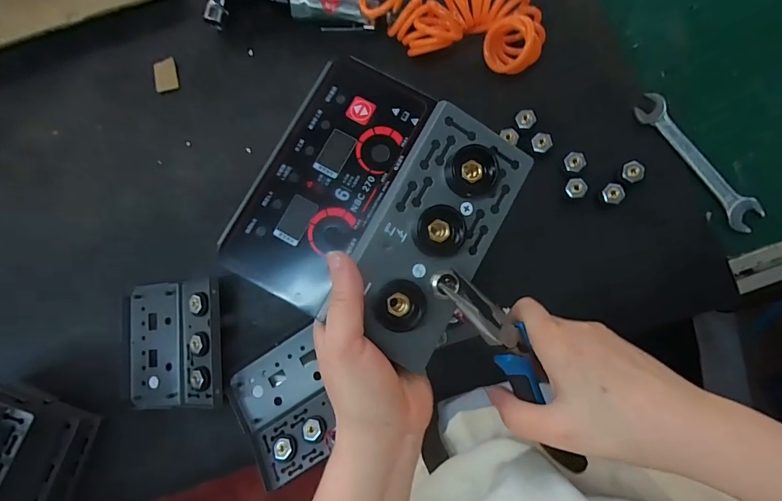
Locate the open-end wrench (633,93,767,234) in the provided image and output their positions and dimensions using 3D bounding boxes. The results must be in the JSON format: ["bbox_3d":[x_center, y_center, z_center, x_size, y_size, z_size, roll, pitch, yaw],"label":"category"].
[{"bbox_3d":[0.366,-0.106,0.489,0.038,0.014,0.191,-39,81,1],"label":"open-end wrench"}]

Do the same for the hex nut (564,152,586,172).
[{"bbox_3d":[0.219,-0.105,0.485,0.021,0.008,0.023,-13,82,5],"label":"hex nut"}]

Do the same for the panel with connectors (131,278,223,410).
[{"bbox_3d":[-0.279,0.120,0.526,0.142,0.044,0.160,-8,83,6],"label":"panel with connectors"}]

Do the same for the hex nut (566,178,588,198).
[{"bbox_3d":[0.218,-0.074,0.480,0.021,0.007,0.022,15,85,8],"label":"hex nut"}]

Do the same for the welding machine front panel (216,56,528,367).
[{"bbox_3d":[-0.008,-0.028,0.255,0.144,0.026,0.149,29,89,7],"label":"welding machine front panel"}]

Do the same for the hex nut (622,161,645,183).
[{"bbox_3d":[0.281,-0.092,0.474,0.021,0.007,0.026,-4,83,6],"label":"hex nut"}]

